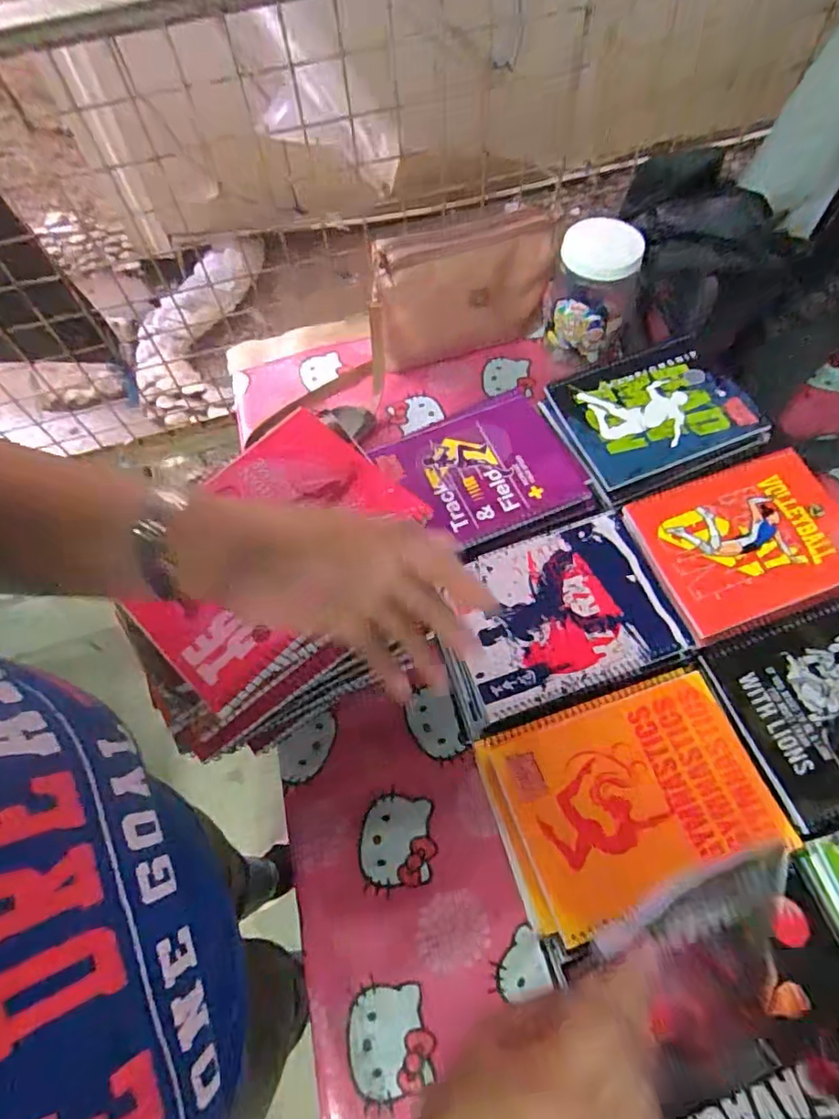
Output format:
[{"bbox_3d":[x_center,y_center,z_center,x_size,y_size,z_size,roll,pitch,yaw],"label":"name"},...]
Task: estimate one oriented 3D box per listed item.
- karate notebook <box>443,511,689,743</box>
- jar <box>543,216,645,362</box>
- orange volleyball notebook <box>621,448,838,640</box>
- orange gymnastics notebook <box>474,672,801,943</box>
[{"bbox_3d":[0.120,0.052,0.544,0.219,0.008,0.156,-20,64,-6],"label":"karate notebook"},{"bbox_3d":[0.227,-0.351,0.766,0.107,0.150,0.103,-1,64,3],"label":"jar"},{"bbox_3d":[0.327,-0.023,0.573,0.206,0.007,0.151,-19,64,-6],"label":"orange volleyball notebook"},{"bbox_3d":[0.169,0.189,0.473,0.207,0.008,0.150,-18,64,-5],"label":"orange gymnastics notebook"}]

